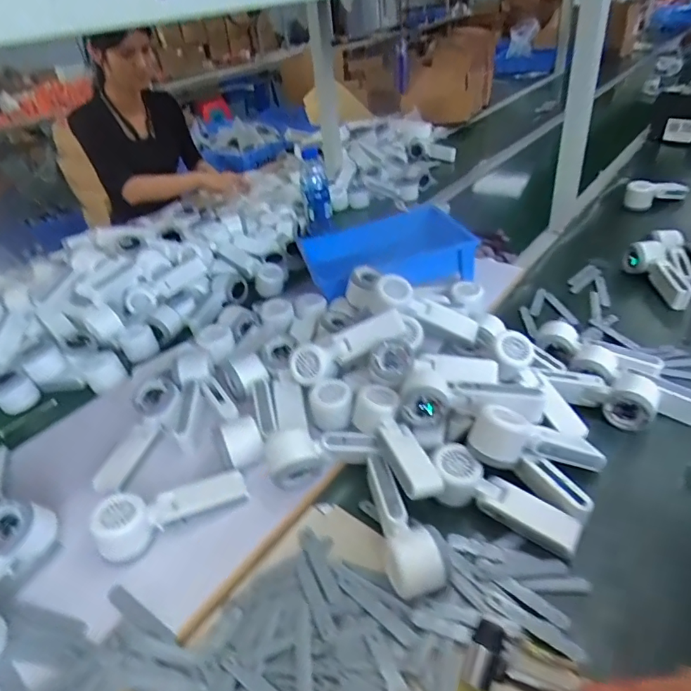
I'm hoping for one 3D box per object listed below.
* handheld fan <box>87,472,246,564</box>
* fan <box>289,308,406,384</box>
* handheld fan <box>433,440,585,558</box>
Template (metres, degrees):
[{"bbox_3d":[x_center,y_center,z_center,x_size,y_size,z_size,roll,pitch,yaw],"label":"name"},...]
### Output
[{"bbox_3d":[-0.195,0.185,0.551,0.164,0.053,0.055,-19,41,-18],"label":"handheld fan"},{"bbox_3d":[0.004,0.003,0.675,0.173,0.050,0.045,-27,40,0],"label":"fan"},{"bbox_3d":[0.176,0.172,0.541,0.168,0.044,0.056,20,45,27],"label":"handheld fan"}]

